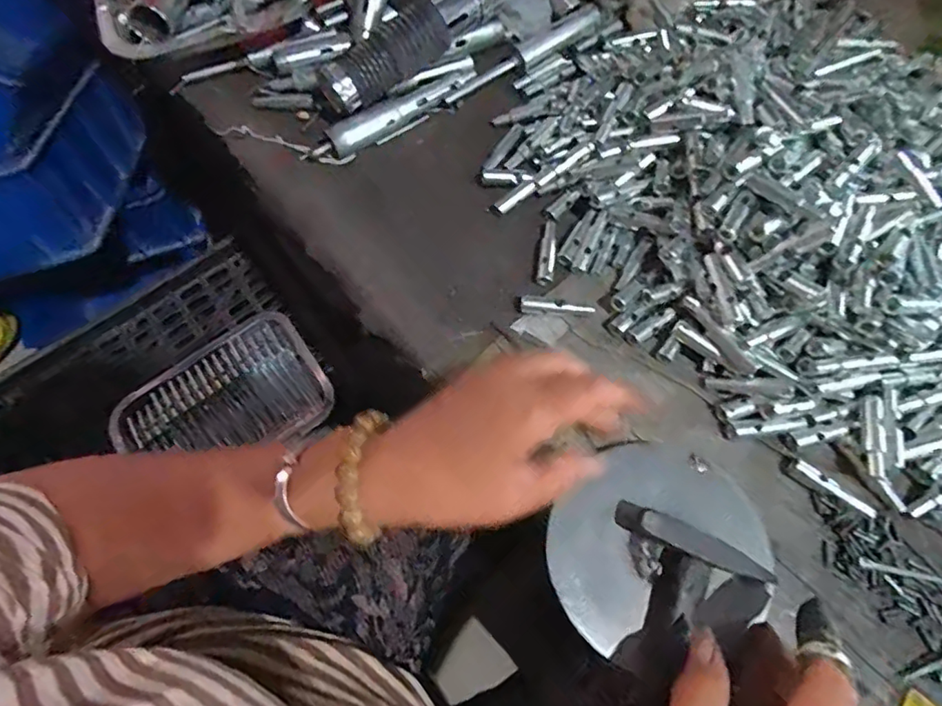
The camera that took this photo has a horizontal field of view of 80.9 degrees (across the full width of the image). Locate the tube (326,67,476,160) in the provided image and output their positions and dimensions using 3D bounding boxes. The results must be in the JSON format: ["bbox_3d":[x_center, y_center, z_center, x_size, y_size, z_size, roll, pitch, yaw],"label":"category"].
[{"bbox_3d":[-0.053,-0.201,0.445,0.139,0.018,0.019,-36,72,-11],"label":"tube"}]

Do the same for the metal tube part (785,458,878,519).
[{"bbox_3d":[0.219,0.084,0.337,0.054,0.011,0.011,33,74,14],"label":"metal tube part"}]

